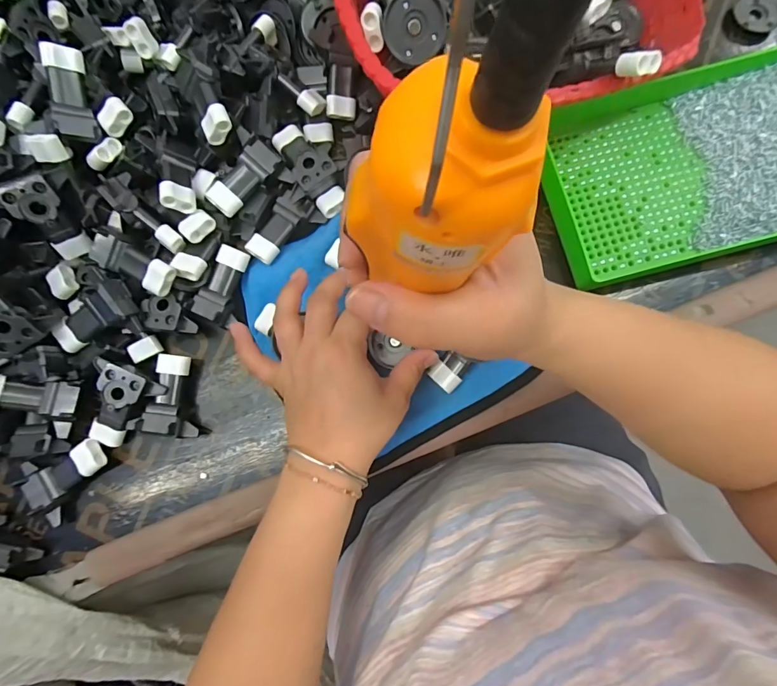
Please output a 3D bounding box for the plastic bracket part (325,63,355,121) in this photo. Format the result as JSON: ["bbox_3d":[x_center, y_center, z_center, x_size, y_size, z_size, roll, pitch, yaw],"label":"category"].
[{"bbox_3d":[-0.040,-0.210,0.355,0.024,0.014,0.039,3,104,-2],"label":"plastic bracket part"}]

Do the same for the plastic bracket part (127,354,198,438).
[{"bbox_3d":[-0.176,0.041,0.339,0.051,0.026,0.063,7,82,3],"label":"plastic bracket part"}]

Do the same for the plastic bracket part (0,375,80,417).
[{"bbox_3d":[-0.270,0.039,0.314,0.016,0.061,0.025,4,79,47],"label":"plastic bracket part"}]

